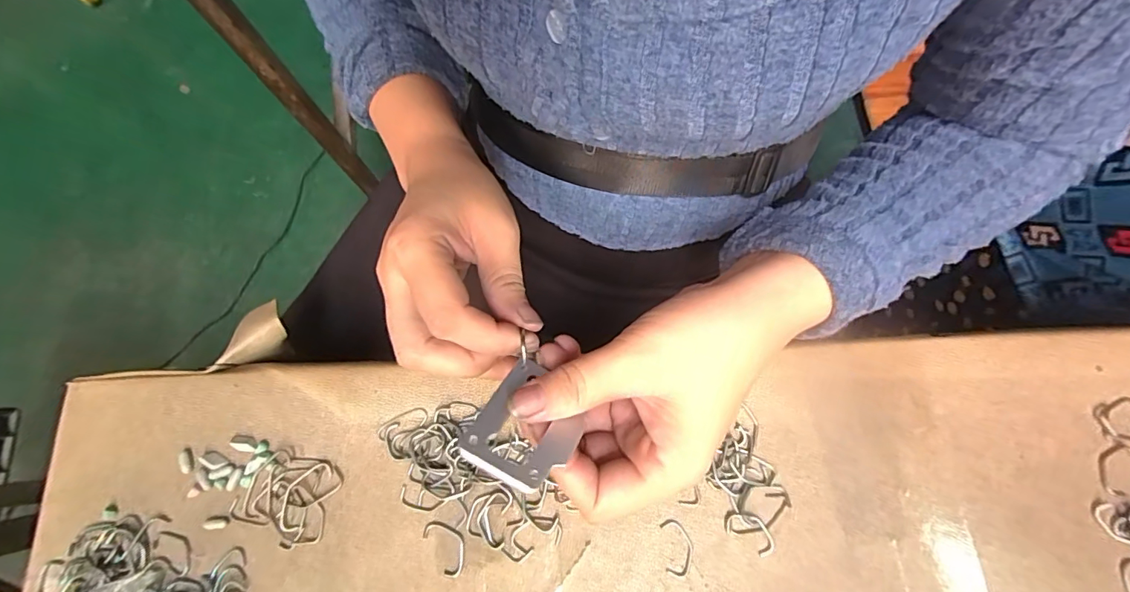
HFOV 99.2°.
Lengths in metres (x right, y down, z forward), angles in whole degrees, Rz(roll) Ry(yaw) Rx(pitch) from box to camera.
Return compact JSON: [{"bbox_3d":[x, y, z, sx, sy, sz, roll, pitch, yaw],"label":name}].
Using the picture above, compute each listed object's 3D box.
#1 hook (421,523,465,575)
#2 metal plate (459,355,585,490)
[{"bbox_3d":[-0.071,0.151,0.291,0.019,0.004,0.034,-34,77,-7],"label":"hook"},{"bbox_3d":[-0.014,0.048,0.184,0.036,0.004,0.050,24,43,9],"label":"metal plate"}]

